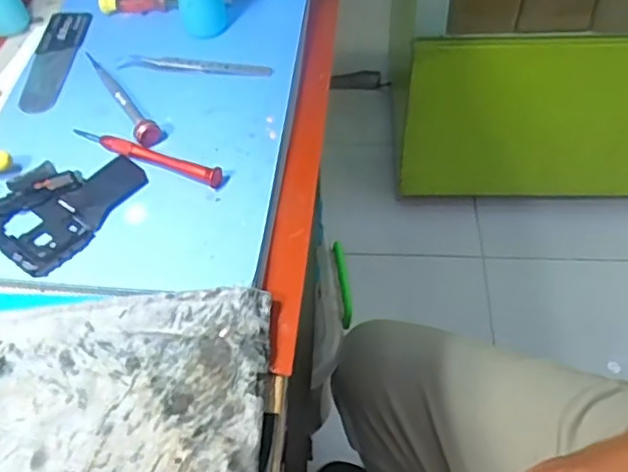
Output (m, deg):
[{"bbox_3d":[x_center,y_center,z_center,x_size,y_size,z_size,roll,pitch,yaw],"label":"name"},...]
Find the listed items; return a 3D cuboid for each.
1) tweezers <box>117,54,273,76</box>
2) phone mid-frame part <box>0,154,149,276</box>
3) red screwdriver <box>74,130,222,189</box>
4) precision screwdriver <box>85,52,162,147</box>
[{"bbox_3d":[-0.089,-0.127,0.465,0.113,0.006,0.013,4,54,6],"label":"tweezers"},{"bbox_3d":[-0.162,-0.024,0.392,0.076,0.006,0.096,25,59,20],"label":"phone mid-frame part"},{"bbox_3d":[-0.112,-0.054,0.412,0.113,0.010,0.010,19,57,16],"label":"red screwdriver"},{"bbox_3d":[-0.142,-0.106,0.447,0.017,0.011,0.118,-29,57,-17],"label":"precision screwdriver"}]

